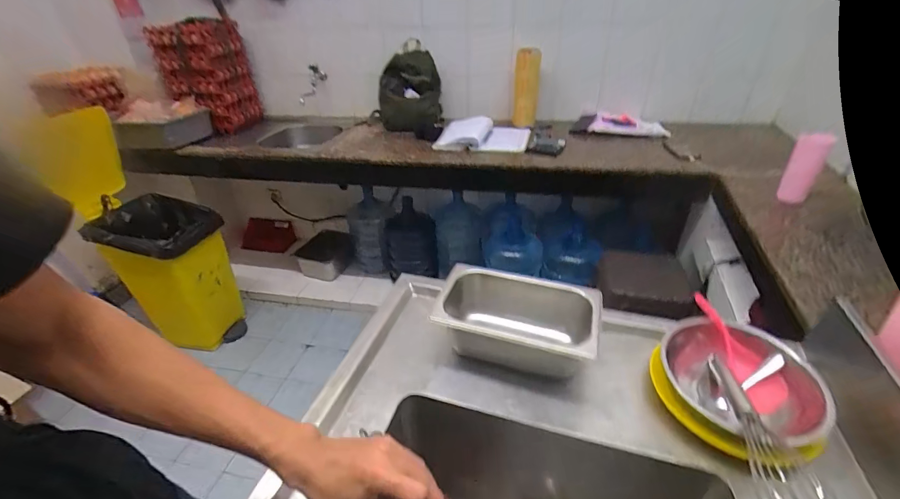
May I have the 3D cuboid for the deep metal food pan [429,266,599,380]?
[{"bbox_3d":[0.117,0.129,0.663,0.268,0.110,0.178,6,35,13],"label":"deep metal food pan"}]

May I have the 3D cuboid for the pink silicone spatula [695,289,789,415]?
[{"bbox_3d":[0.454,0.155,0.608,0.056,0.023,0.189,-15,66,-18],"label":"pink silicone spatula"}]

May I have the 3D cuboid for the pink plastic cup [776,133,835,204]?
[{"bbox_3d":[0.941,-0.209,1.024,0.076,0.188,0.057,26,43,36],"label":"pink plastic cup"}]

